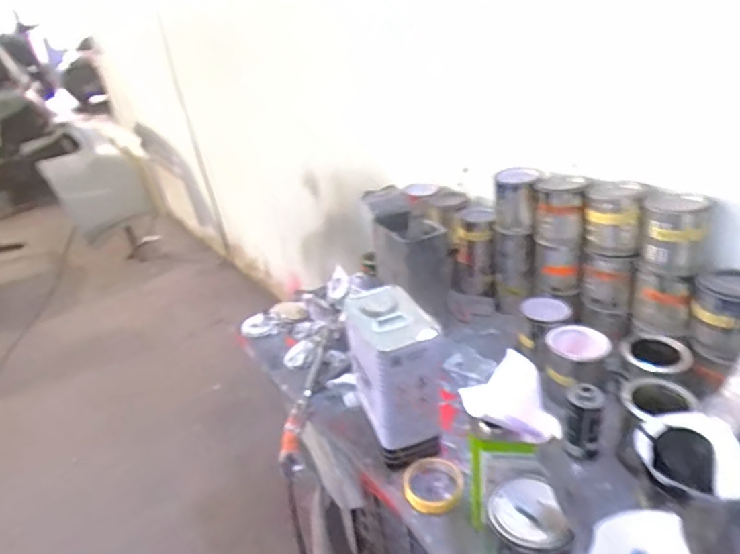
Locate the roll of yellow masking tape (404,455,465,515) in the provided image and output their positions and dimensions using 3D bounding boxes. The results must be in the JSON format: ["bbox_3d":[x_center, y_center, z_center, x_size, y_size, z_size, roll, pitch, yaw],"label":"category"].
[{"bbox_3d":[0.098,0.322,0.797,0.091,0.027,0.102,-7,28,-2],"label":"roll of yellow masking tape"}]

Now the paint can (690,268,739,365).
[{"bbox_3d":[0.585,0.062,0.830,0.094,0.126,0.094,-5,28,3],"label":"paint can"}]

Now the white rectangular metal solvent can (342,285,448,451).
[{"bbox_3d":[0.041,0.156,0.838,0.117,0.223,0.161,-13,29,-12],"label":"white rectangular metal solvent can"}]

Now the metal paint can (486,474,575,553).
[{"bbox_3d":[0.190,0.334,0.626,0.090,0.149,0.101,-4,28,4],"label":"metal paint can"}]

